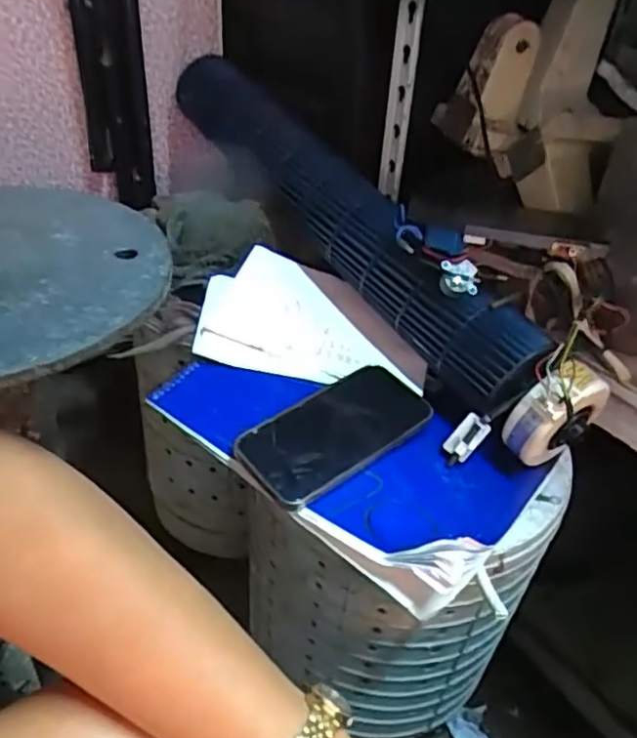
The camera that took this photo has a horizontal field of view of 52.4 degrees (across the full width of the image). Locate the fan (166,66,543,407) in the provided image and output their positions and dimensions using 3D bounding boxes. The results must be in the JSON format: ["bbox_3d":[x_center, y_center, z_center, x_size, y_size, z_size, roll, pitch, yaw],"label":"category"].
[{"bbox_3d":[0.013,-0.161,0.682,0.078,0.113,0.572,-19,54,-31],"label":"fan"}]

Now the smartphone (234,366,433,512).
[{"bbox_3d":[0.016,0.049,0.530,0.164,0.012,0.081,-27,51,-33],"label":"smartphone"}]

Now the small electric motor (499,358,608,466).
[{"bbox_3d":[0.193,0.038,0.517,0.080,0.090,0.034,-15,39,-27],"label":"small electric motor"}]

